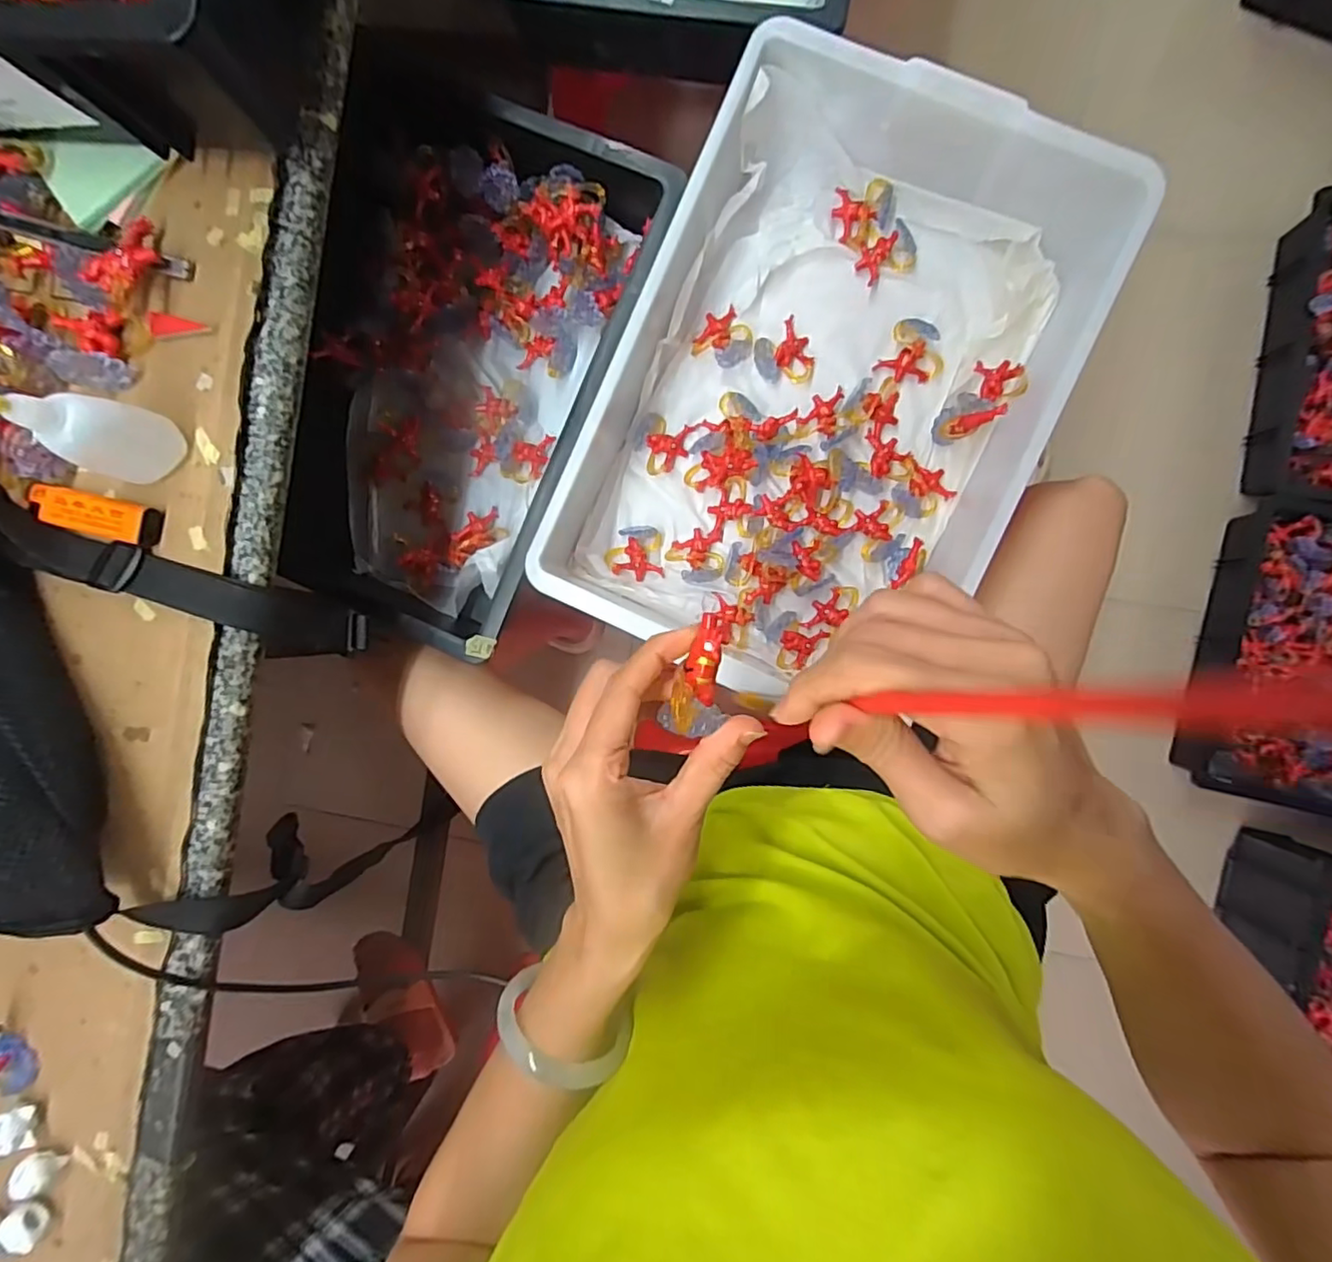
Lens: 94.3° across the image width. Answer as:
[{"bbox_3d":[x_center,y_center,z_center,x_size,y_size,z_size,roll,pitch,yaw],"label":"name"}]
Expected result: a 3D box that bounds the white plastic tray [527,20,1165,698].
[{"bbox_3d":[0.137,-0.203,0.542,0.339,0.108,0.475,23,93,4],"label":"white plastic tray"}]

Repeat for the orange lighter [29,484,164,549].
[{"bbox_3d":[-0.345,-0.070,0.370,0.080,0.013,0.024,13,92,4],"label":"orange lighter"}]

